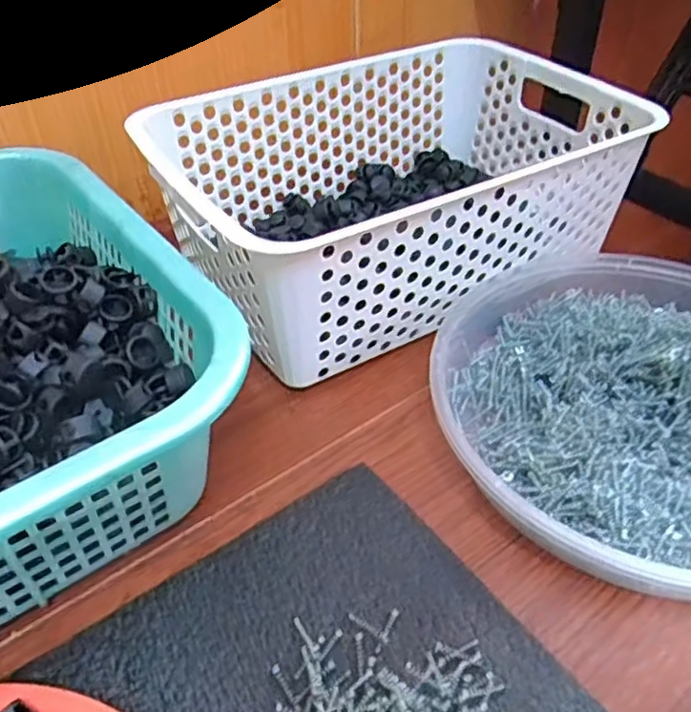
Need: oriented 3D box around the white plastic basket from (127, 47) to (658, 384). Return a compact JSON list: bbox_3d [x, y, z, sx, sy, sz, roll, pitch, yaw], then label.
[{"bbox_3d":[0.031,-0.121,0.469,0.299,0.101,0.203,-23,48,-22],"label":"white plastic basket"}]

